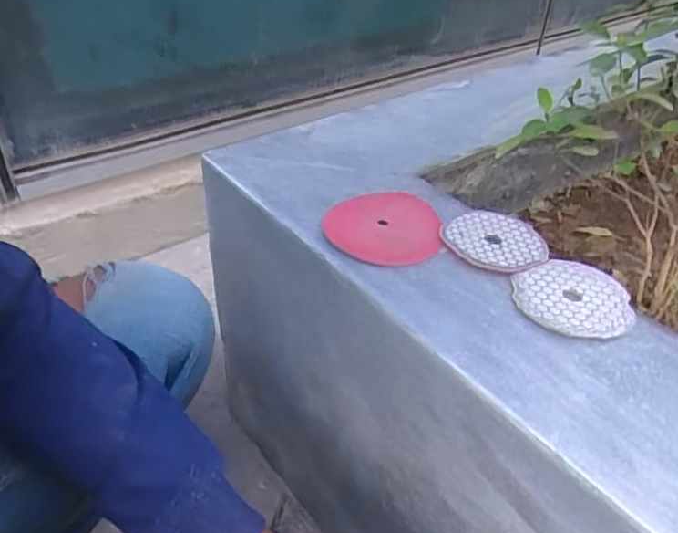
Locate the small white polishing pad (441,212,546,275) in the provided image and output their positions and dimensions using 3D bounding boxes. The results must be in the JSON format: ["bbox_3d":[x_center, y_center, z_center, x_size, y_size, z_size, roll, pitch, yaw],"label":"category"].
[{"bbox_3d":[0.126,-0.023,0.478,0.081,0.010,0.079,15,39,16],"label":"small white polishing pad"}]

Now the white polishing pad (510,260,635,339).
[{"bbox_3d":[0.169,0.022,0.427,0.082,0.008,0.081,10,38,10],"label":"white polishing pad"}]

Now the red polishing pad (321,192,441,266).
[{"bbox_3d":[0.034,-0.035,0.478,0.092,0.007,0.088,-2,38,-6],"label":"red polishing pad"}]

